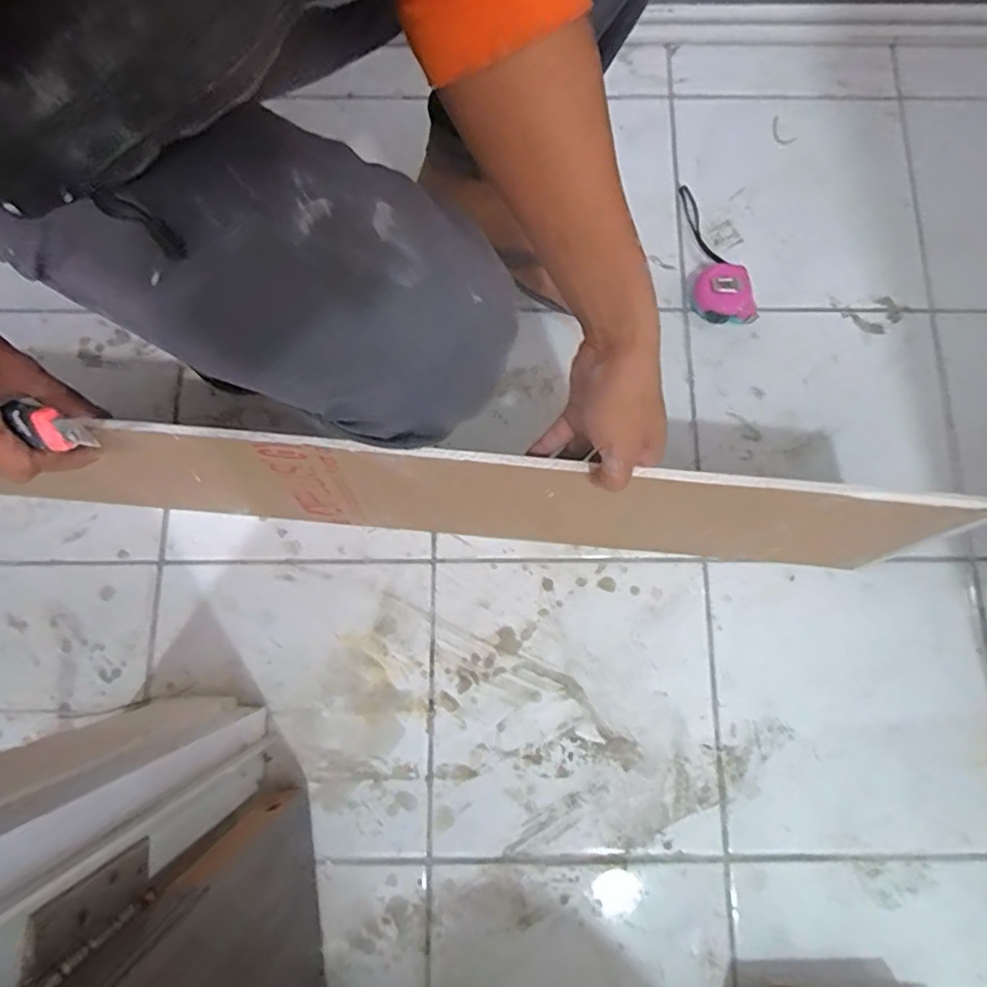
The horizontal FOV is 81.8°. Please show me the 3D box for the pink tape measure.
[{"bbox_3d":[0.263,-0.296,0.693,0.069,0.036,0.195,-10,78,-2],"label":"pink tape measure"}]

